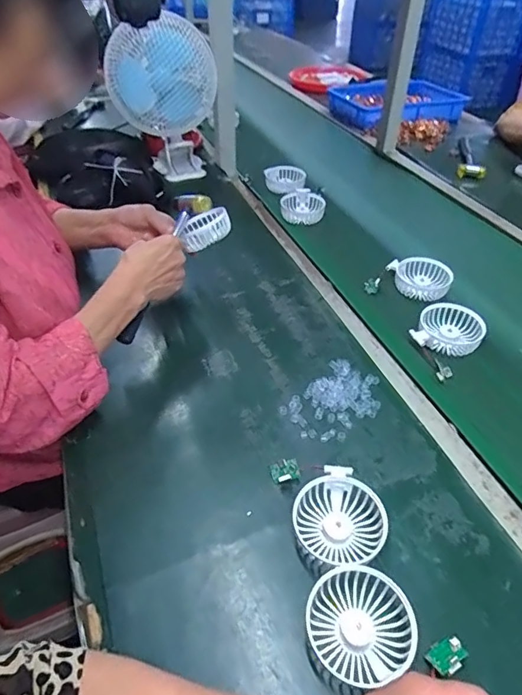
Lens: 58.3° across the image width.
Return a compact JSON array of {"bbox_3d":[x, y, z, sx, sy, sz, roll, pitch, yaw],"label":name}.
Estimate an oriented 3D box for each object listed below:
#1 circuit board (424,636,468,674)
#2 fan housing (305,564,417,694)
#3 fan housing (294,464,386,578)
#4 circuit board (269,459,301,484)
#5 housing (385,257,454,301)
[{"bbox_3d":[0.157,0.260,0.394,0.032,0.004,0.024,-29,33,-15],"label":"circuit board"},{"bbox_3d":[0.085,0.242,0.408,0.088,0.030,0.085,-1,44,1],"label":"fan housing"},{"bbox_3d":[0.078,0.178,0.475,0.090,0.030,0.090,-1,44,1],"label":"fan housing"},{"bbox_3d":[0.027,0.137,0.518,0.030,0.017,0.024,-20,47,-19],"label":"circuit board"},{"bbox_3d":[0.269,-0.116,0.788,0.089,0.031,0.090,-1,44,1],"label":"housing"}]

